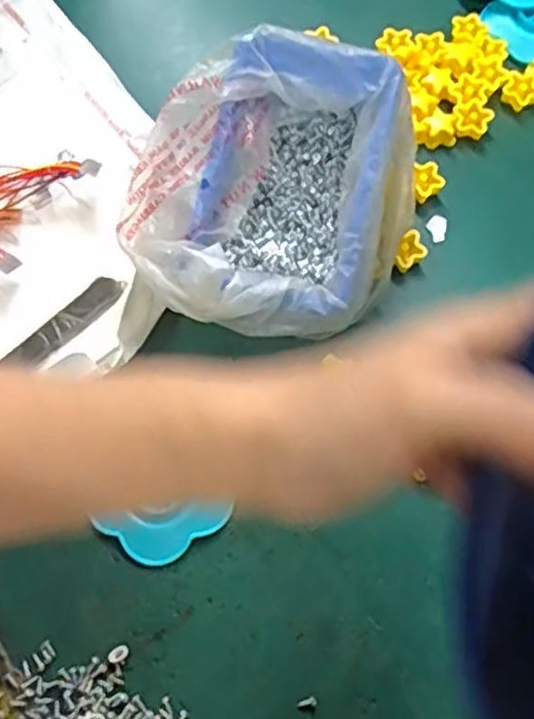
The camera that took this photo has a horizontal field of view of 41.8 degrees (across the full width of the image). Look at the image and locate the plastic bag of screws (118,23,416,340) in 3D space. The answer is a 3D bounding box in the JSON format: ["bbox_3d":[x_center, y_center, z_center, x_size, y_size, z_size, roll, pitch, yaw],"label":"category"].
[{"bbox_3d":[0.007,-0.090,0.406,0.142,0.090,0.160,19,69,7],"label":"plastic bag of screws"}]

